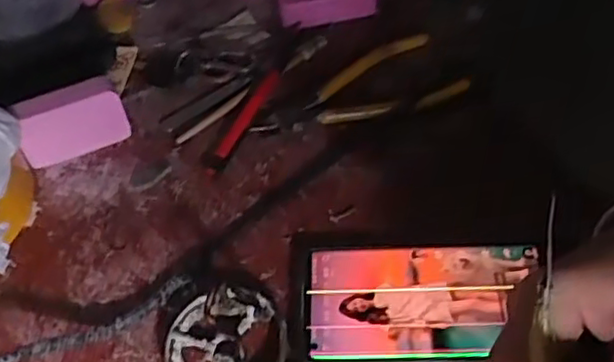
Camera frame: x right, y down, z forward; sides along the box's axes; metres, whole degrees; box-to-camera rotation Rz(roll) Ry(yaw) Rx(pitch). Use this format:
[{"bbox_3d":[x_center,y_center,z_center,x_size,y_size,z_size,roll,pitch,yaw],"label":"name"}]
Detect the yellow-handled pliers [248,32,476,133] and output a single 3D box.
[{"bbox_3d":[0.035,-0.068,0.504,0.158,0.008,0.073,-20,52,-12],"label":"yellow-handled pliers"}]

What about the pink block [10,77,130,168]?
[{"bbox_3d":[-0.162,-0.041,0.466,0.071,0.047,0.016,-20,52,-12],"label":"pink block"}]

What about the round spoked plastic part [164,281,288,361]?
[{"bbox_3d":[-0.045,0.089,0.371,0.068,0.019,0.067,-2,51,2],"label":"round spoked plastic part"}]

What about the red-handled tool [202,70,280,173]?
[{"bbox_3d":[-0.045,-0.045,0.489,0.017,0.007,0.109,18,54,17],"label":"red-handled tool"}]

